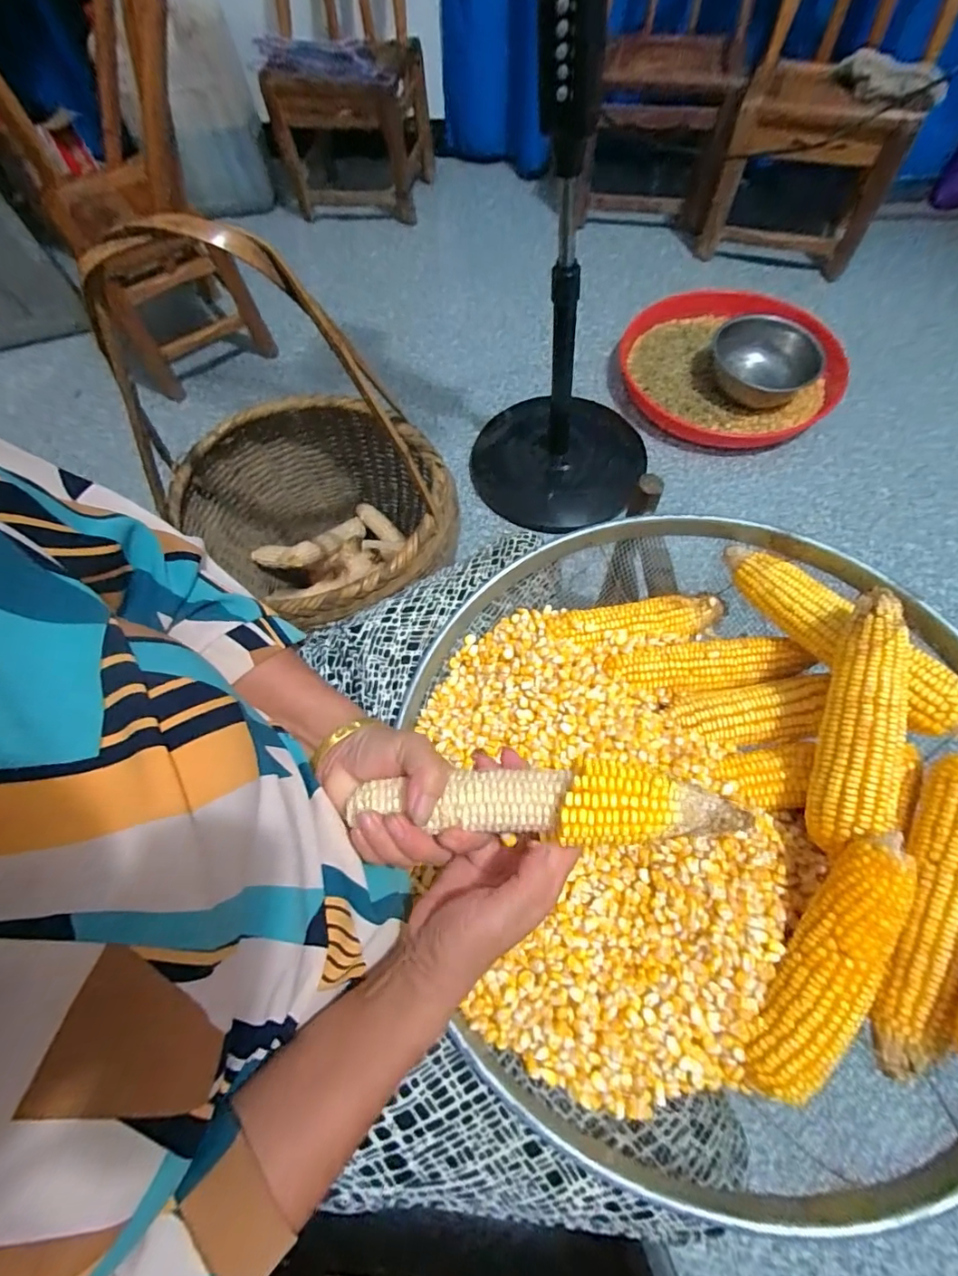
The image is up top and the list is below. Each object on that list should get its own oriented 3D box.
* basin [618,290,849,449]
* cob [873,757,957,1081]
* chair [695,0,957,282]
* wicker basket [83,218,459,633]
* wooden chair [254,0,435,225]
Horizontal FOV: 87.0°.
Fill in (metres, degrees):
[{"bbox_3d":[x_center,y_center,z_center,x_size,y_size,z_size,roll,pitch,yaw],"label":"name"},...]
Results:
[{"bbox_3d":[0.533,-0.609,1.110,0.381,0.089,0.455,-23,67,-7],"label":"basin"},{"bbox_3d":[0.333,0.183,0.366,0.051,0.041,0.247,27,70,15],"label":"cob"},{"bbox_3d":[0.800,-1.249,1.113,0.377,0.610,0.380,19,68,12],"label":"chair"},{"bbox_3d":[-0.225,-0.237,0.660,0.301,0.534,0.391,-36,69,-12],"label":"wicker basket"},{"bbox_3d":[-0.354,-1.439,1.239,0.388,0.590,0.328,6,66,6],"label":"wooden chair"}]

